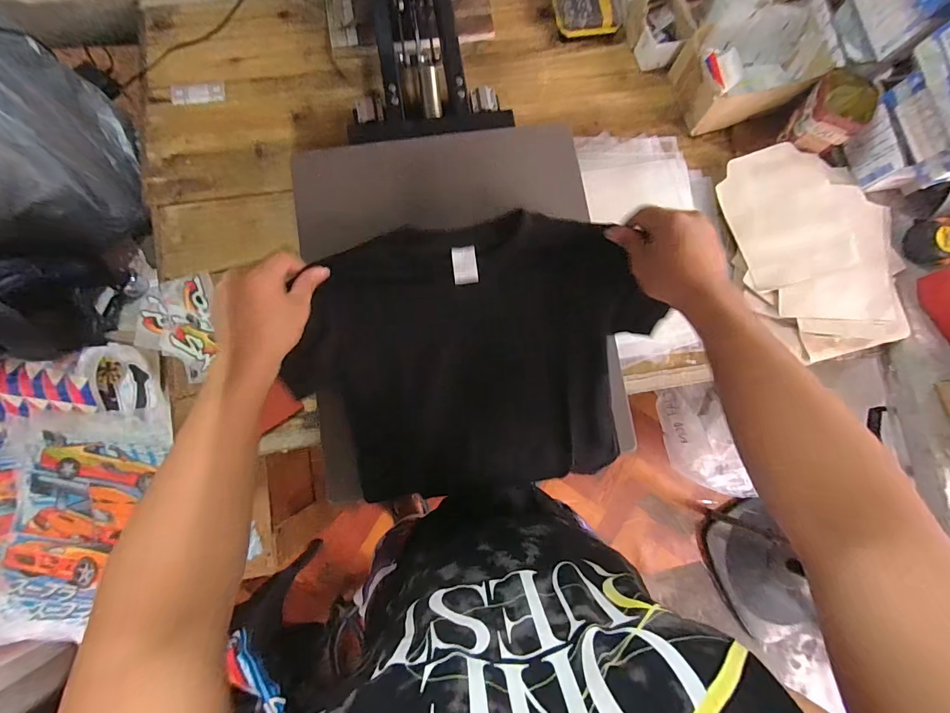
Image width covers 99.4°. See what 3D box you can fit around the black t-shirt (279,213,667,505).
[{"bbox_3d":[0.004,0.010,0.461,0.390,0.040,0.309,-8,101,-3],"label":"black t-shirt"}]

